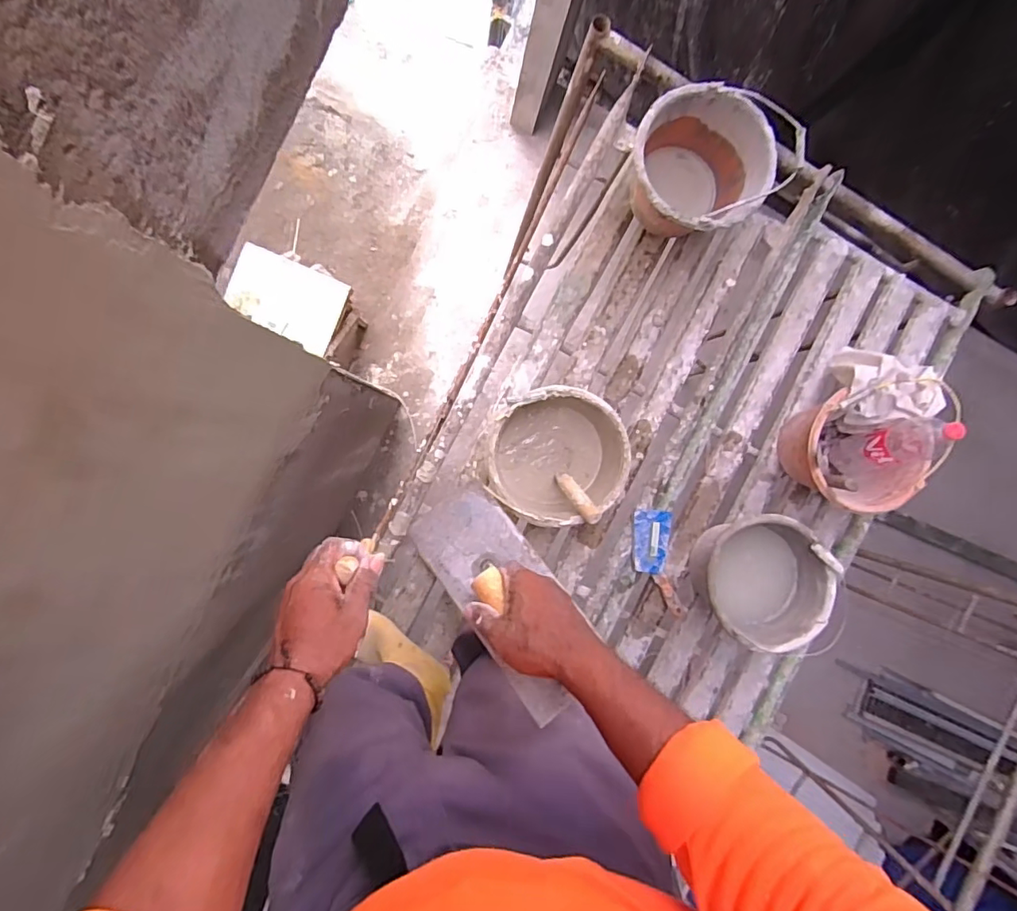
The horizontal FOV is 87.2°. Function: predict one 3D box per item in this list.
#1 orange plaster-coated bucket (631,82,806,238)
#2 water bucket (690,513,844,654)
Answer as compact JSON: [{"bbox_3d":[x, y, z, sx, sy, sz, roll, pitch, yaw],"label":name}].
[{"bbox_3d":[0.391,-0.605,1.136,0.291,0.245,0.269,0,93,-7],"label":"orange plaster-coated bucket"},{"bbox_3d":[0.549,0.267,1.204,0.293,0.205,0.265,38,88,-7],"label":"water bucket"}]

